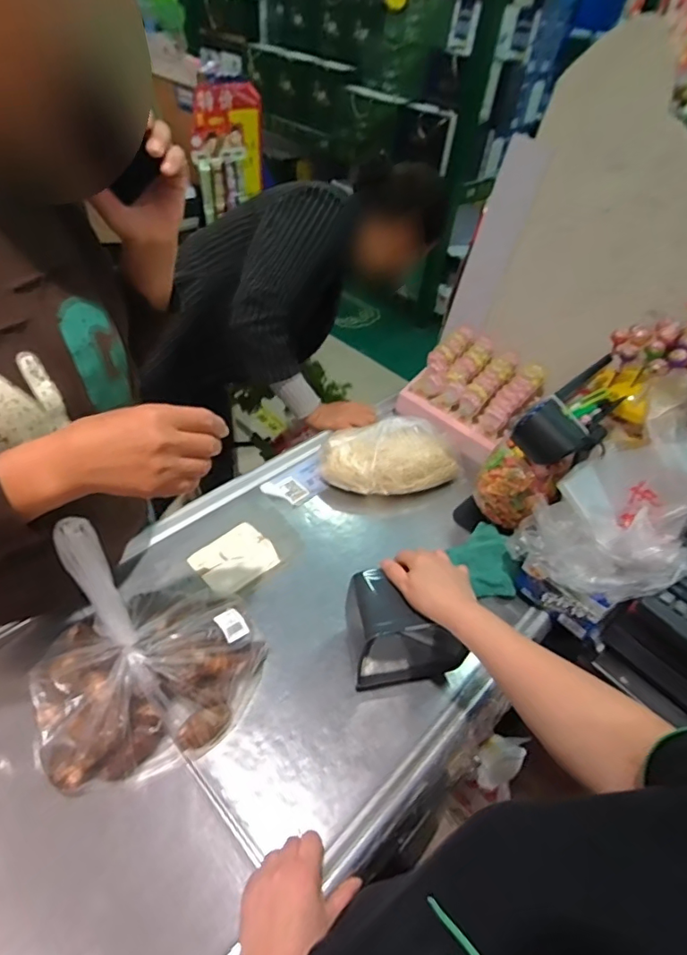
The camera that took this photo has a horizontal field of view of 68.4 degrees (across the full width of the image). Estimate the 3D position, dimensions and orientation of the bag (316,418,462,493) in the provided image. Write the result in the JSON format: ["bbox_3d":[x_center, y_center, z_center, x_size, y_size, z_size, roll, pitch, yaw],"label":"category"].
[{"bbox_3d":[0.090,-0.038,0.923,0.258,0.094,0.119,-6,46,-14],"label":"bag"}]

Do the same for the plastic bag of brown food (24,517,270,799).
[{"bbox_3d":[-0.225,0.181,0.561,0.240,0.219,0.197,-14,48,-21],"label":"plastic bag of brown food"}]

